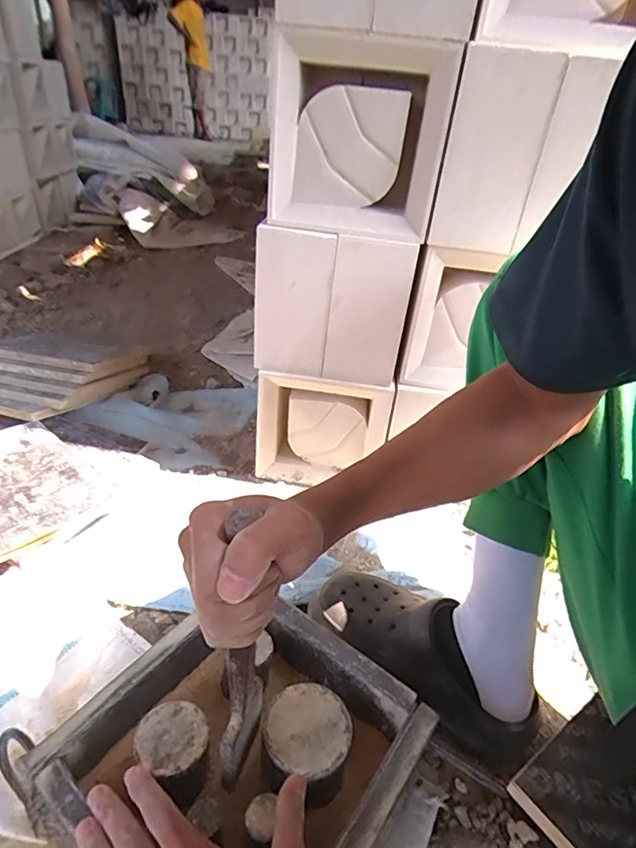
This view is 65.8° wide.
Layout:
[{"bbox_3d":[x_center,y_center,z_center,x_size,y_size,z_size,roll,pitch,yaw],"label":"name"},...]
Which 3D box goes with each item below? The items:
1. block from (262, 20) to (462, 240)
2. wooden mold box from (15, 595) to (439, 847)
[{"bbox_3d":[0.046,-0.353,0.611,0.202,0.197,0.106,6,31,3],"label":"block"},{"bbox_3d":[-0.062,0.279,0.414,0.237,0.072,0.240,24,36,29],"label":"wooden mold box"}]

